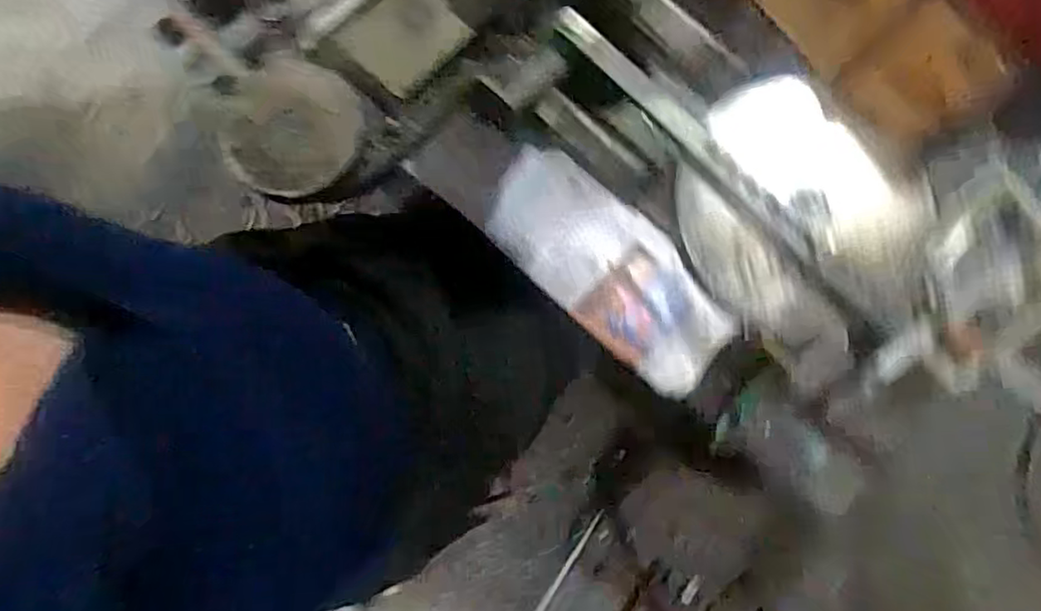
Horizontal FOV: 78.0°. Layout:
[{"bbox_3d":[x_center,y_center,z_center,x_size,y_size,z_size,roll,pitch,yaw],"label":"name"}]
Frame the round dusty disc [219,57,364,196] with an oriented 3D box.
[{"bbox_3d":[-0.167,-0.130,0.460,0.095,0.020,0.100,0,80,-1],"label":"round dusty disc"}]

